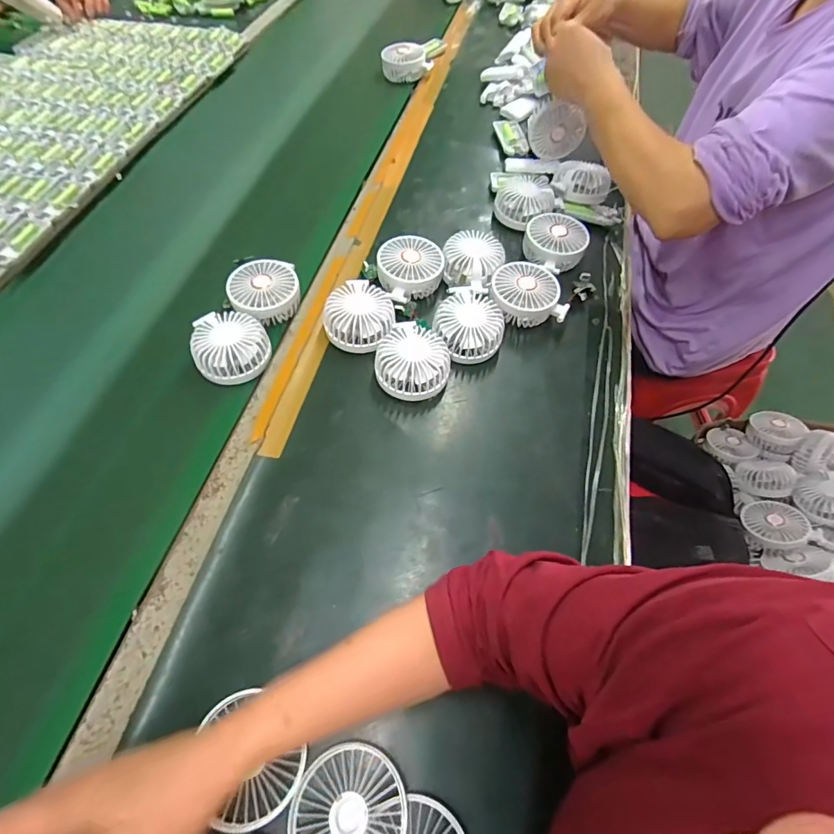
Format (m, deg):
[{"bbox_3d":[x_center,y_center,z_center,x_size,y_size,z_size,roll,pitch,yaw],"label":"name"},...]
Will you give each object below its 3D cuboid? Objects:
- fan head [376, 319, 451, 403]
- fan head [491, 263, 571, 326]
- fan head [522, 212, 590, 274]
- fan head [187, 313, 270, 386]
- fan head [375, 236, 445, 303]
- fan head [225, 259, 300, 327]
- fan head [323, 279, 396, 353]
[{"bbox_3d":[-0.004,-0.066,0.556,0.085,0.058,0.093,0,59,-1],"label":"fan head"},{"bbox_3d":[0.148,-0.161,0.616,0.100,0.049,0.080,1,59,0],"label":"fan head"},{"bbox_3d":[0.198,-0.253,0.668,0.079,0.042,0.081,0,59,-1],"label":"fan head"},{"bbox_3d":[-0.224,-0.087,0.558,0.085,0.035,0.084,0,59,-1],"label":"fan head"},{"bbox_3d":[-0.006,-0.199,0.618,0.087,0.039,0.082,-16,61,-10],"label":"fan head"},{"bbox_3d":[-0.198,-0.164,0.605,0.090,0.037,0.082,-22,62,-13],"label":"fan head"},{"bbox_3d":[-0.071,-0.126,0.578,0.084,0.040,0.086,0,59,-1],"label":"fan head"}]

